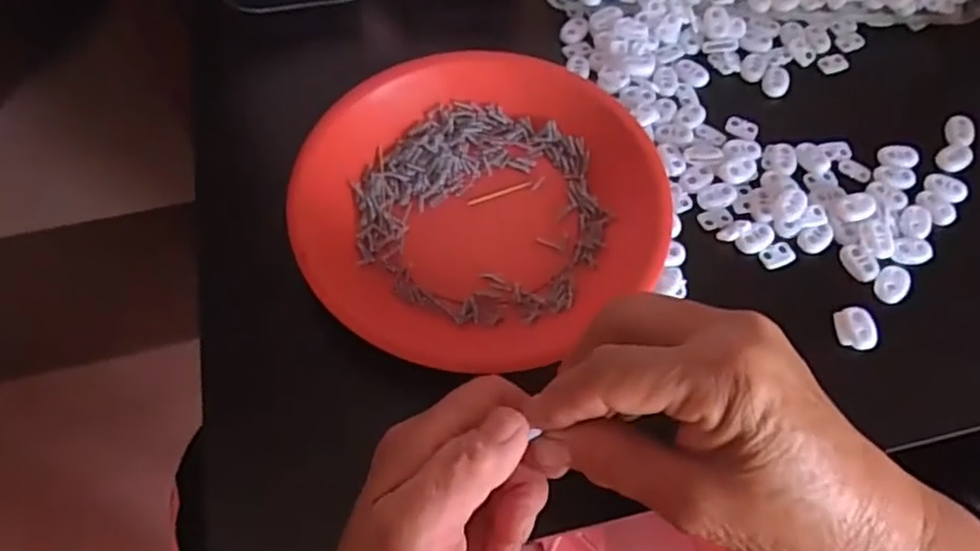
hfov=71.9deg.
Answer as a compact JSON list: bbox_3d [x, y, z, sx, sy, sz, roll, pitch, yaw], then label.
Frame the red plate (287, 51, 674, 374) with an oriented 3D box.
[{"bbox_3d":[-0.005,-0.043,0.364,0.187,0.024,0.182,1,62,-2],"label":"red plate"}]

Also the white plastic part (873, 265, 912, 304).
[{"bbox_3d":[0.213,0.004,0.358,0.016,0.006,0.020,38,67,16],"label":"white plastic part"}]

